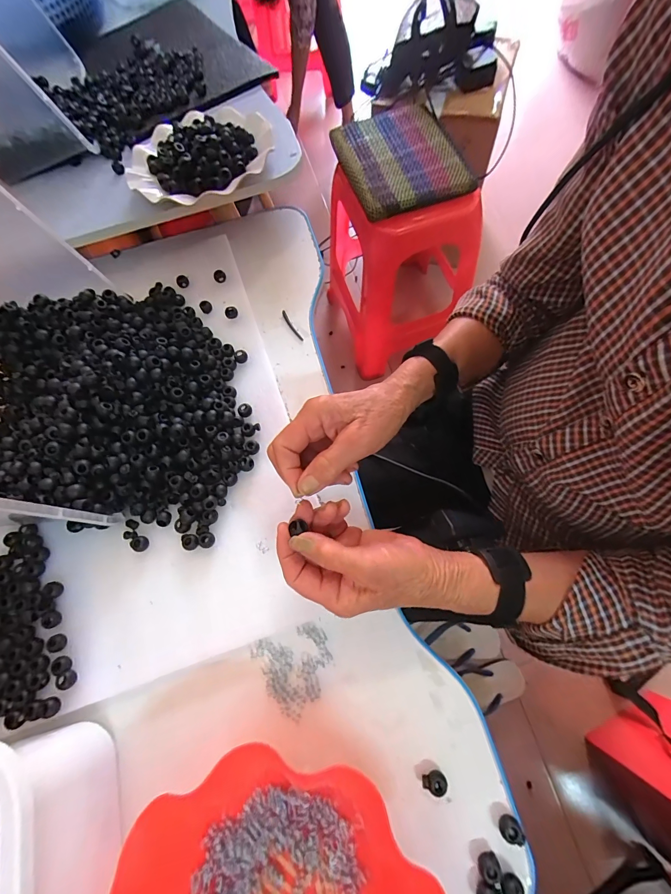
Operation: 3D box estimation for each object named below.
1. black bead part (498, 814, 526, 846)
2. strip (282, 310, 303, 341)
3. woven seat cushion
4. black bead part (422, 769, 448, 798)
[{"bbox_3d":[0.135,0.295,0.276,0.015,0.014,0.016,0,69,0],"label":"black bead part"},{"bbox_3d":[-0.057,-0.157,0.465,0.006,0.005,0.052,-28,71,-10],"label":"strip"},{"bbox_3d":[0.132,-0.635,0.784,0.240,0.031,0.299,-19,69,-2],"label":"woven seat cushion"},{"bbox_3d":[0.080,0.272,0.289,0.018,0.010,0.014,-12,69,-4],"label":"black bead part"}]

